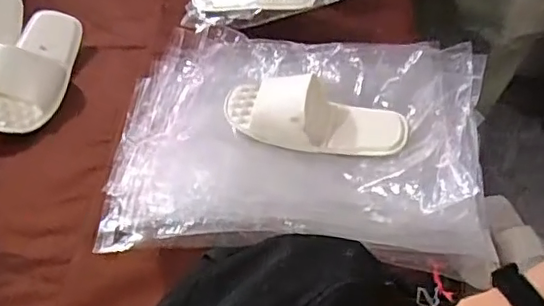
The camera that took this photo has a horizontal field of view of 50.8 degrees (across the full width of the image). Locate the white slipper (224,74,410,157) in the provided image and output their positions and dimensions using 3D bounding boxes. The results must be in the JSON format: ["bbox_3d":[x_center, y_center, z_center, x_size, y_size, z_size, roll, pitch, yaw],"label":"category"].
[{"bbox_3d":[0.053,-0.049,0.724,0.230,0.059,0.108,8,50,12],"label":"white slipper"}]

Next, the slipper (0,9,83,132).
[{"bbox_3d":[-0.333,-0.120,0.811,0.100,0.068,0.228,20,52,-9],"label":"slipper"}]

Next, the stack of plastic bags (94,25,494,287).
[{"bbox_3d":[0.026,-0.023,0.696,0.442,0.070,0.337,4,49,8],"label":"stack of plastic bags"}]

